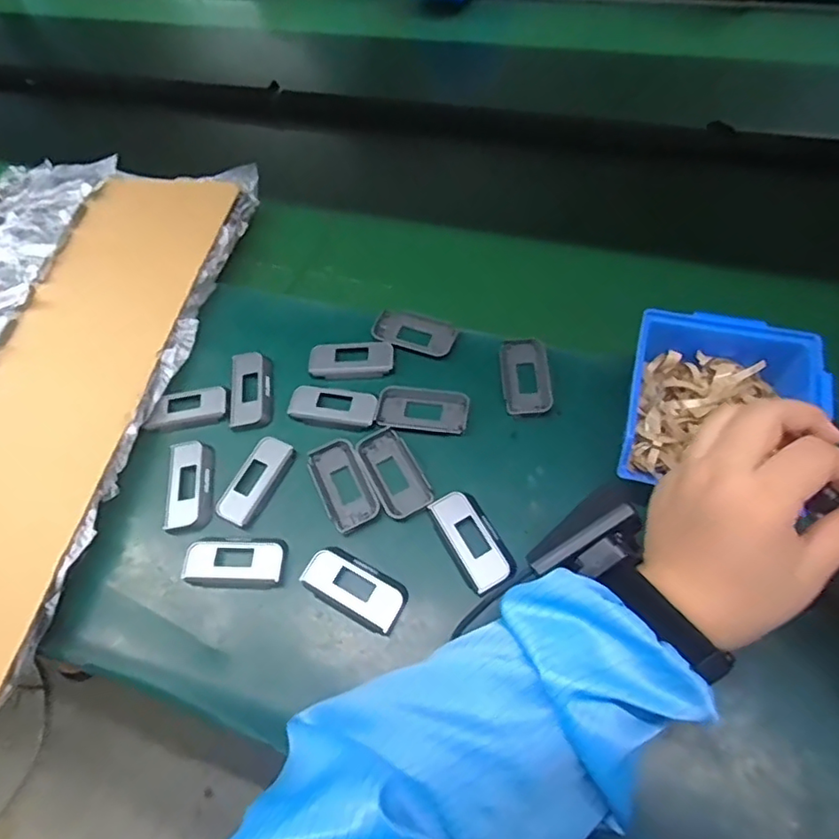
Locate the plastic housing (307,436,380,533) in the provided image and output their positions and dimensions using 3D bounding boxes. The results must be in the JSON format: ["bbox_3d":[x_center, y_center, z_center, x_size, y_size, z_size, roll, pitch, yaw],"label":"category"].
[{"bbox_3d":[-0.061,0.051,0.464,0.037,0.011,0.076,-24,59,-9],"label":"plastic housing"}]

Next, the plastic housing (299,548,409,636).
[{"bbox_3d":[-0.047,0.121,0.421,0.076,0.014,0.038,25,64,20],"label":"plastic housing"}]

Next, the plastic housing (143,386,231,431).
[{"bbox_3d":[-0.201,-0.010,0.511,0.071,0.007,0.035,-9,57,1],"label":"plastic housing"}]

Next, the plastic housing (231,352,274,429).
[{"bbox_3d":[-0.148,-0.027,0.512,0.038,0.009,0.076,-9,57,0],"label":"plastic housing"}]

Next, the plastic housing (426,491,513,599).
[{"bbox_3d":[0.038,0.087,0.425,0.035,0.009,0.076,-26,59,-10],"label":"plastic housing"}]

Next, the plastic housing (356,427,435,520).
[{"bbox_3d":[-0.021,0.041,0.464,0.039,0.006,0.077,-26,59,-10],"label":"plastic housing"}]

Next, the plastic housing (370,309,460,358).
[{"bbox_3d":[-0.005,-0.079,0.528,0.076,0.007,0.037,17,61,16],"label":"plastic housing"}]

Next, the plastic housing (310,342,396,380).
[{"bbox_3d":[-0.060,-0.054,0.517,0.074,0.007,0.036,-5,58,3],"label":"plastic housing"}]

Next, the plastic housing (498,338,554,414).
[{"bbox_3d":[0.090,-0.037,0.494,0.040,0.009,0.076,-3,58,4],"label":"plastic housing"}]

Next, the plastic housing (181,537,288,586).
[{"bbox_3d":[-0.138,0.104,0.436,0.077,0.011,0.035,0,58,6],"label":"plastic housing"}]

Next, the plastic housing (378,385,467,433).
[{"bbox_3d":[0.003,-0.010,0.487,0.074,0.007,0.039,7,59,10],"label":"plastic housing"}]

